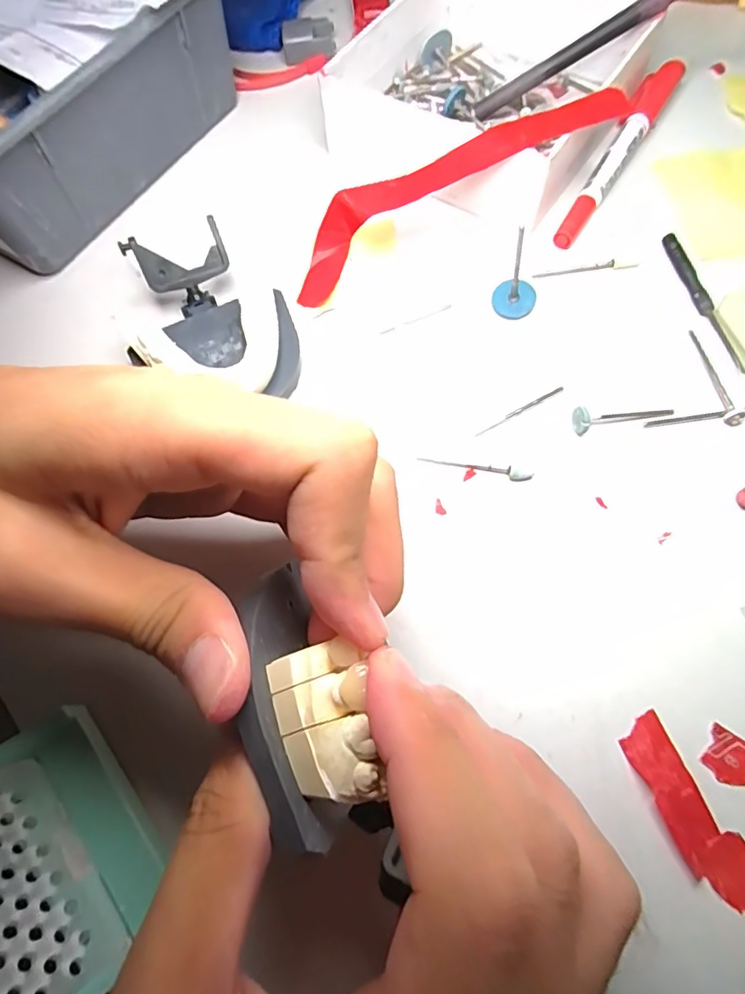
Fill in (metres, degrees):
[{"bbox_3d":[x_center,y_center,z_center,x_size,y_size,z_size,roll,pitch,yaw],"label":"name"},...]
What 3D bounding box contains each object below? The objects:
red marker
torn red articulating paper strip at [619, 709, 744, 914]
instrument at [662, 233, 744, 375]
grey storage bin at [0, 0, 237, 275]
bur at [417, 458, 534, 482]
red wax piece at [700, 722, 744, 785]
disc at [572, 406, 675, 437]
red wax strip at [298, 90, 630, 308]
[{"bbox_3d":[0.125,-0.178,0.266,0.015,0.013,0.140,30,73,15],"label":"red marker"},{"bbox_3d":[0.098,0.097,0.159,0.018,0.005,0.056,-27,68,-7],"label":"torn red articulating paper strip"},{"bbox_3d":[0.145,-0.087,0.231,0.006,0.004,0.075,-12,67,-1],"label":"instrument"},{"bbox_3d":[-0.177,-0.208,0.268,0.154,0.064,0.163,28,72,15],"label":"grey storage bin"},{"bbox_3d":[0.041,-0.012,0.209,0.045,0.004,0.004,12,69,8],"label":"bur"},{"bbox_3d":[0.115,0.083,0.164,0.017,0.004,0.015,31,73,15],"label":"red wax piece"},{"bbox_3d":[0.101,-0.034,0.211,0.042,0.008,0.009,-12,67,-1],"label":"disc"},{"bbox_3d":[0.032,-0.140,0.236,0.160,0.031,0.021,-24,67,13],"label":"red wax strip"}]

